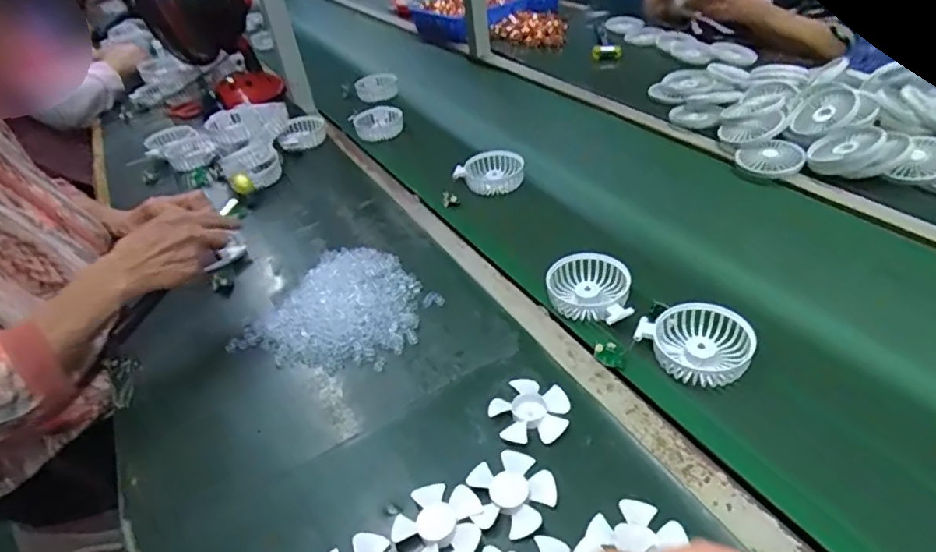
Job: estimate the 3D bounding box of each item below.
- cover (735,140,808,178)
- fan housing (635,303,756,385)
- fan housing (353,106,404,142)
[{"bbox_3d":[0.441,-0.169,0.830,0.088,0.019,0.088,3,39,13],"label":"cover"},{"bbox_3d":[0.230,0.064,0.569,0.082,0.030,0.096,-28,42,-25],"label":"fan housing"},{"bbox_3d":[-0.176,-0.298,1.130,0.096,0.047,0.083,-13,38,-7],"label":"fan housing"}]

